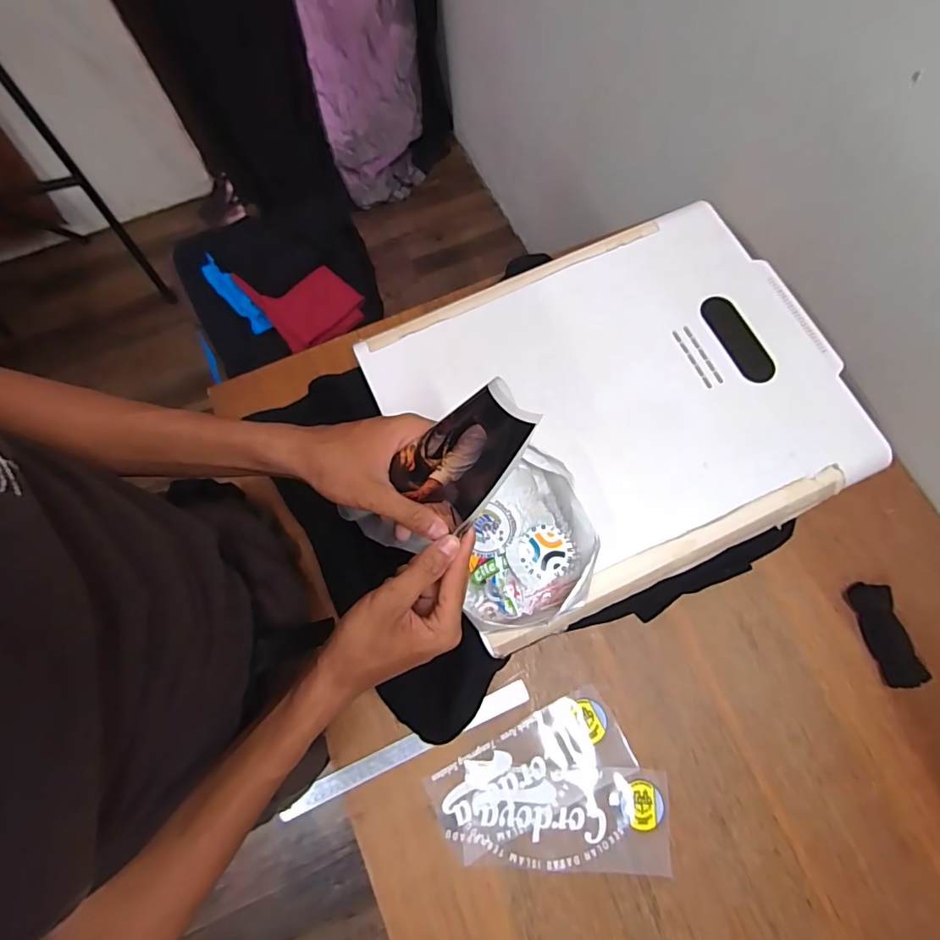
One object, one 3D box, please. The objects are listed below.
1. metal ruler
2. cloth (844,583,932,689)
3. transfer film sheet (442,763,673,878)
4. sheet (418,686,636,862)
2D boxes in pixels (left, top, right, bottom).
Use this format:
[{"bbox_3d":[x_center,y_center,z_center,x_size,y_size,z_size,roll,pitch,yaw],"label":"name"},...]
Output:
[{"bbox_3d":[-0.080,0.351,0.636,0.330,0.009,0.027,-24,73,-5],"label":"metal ruler"},{"bbox_3d":[0.541,0.212,0.658,0.046,0.030,0.132,-13,72,-3],"label":"cloth"},{"bbox_3d":[0.105,0.420,0.613,0.263,0.007,0.111,2,72,2],"label":"transfer film sheet"},{"bbox_3d":[0.076,0.376,0.628,0.239,0.007,0.110,-26,74,-8],"label":"sheet"}]

